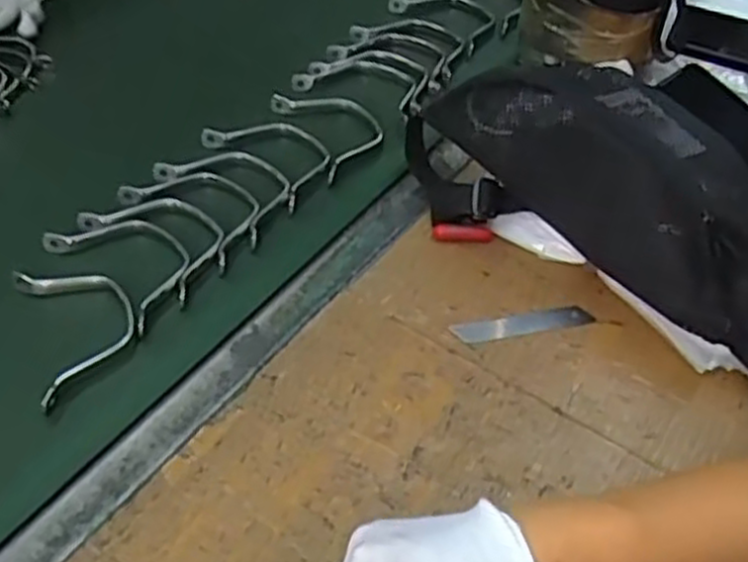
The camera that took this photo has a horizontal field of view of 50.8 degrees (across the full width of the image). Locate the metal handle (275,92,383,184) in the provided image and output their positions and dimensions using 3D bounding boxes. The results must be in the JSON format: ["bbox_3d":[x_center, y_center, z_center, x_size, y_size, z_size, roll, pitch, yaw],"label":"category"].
[{"bbox_3d":[-0.036,-0.140,0.710,0.072,0.006,0.130,-21,51,-19],"label":"metal handle"}]

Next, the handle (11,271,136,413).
[{"bbox_3d":[-0.208,0.027,0.554,0.072,0.016,0.120,-20,51,-18],"label":"handle"}]

